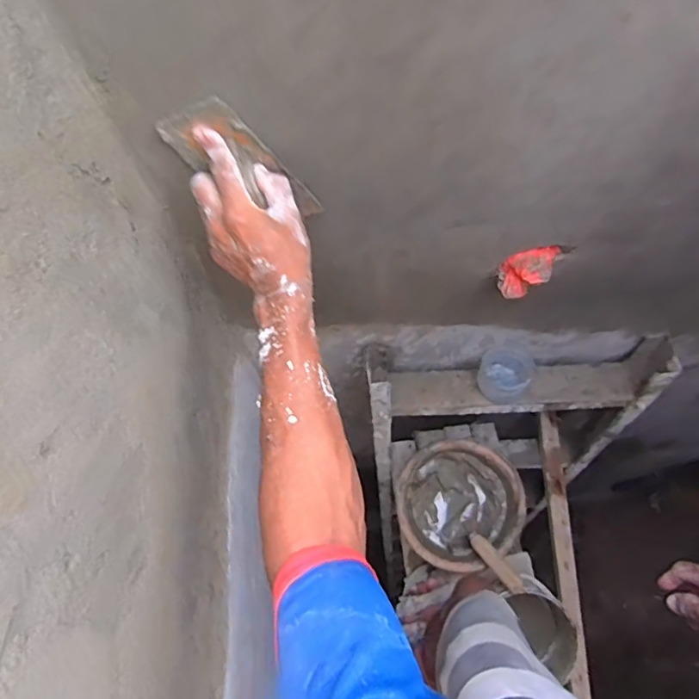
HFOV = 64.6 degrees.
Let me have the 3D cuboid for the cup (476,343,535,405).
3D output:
[{"bbox_3d":[0.279,0.048,0.980,0.095,0.074,0.088,-1,70,2],"label":"cup"}]

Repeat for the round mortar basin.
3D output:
[{"bbox_3d":[0.227,0.319,1.152,0.247,0.095,0.239,-1,70,2],"label":"round mortar basin"}]

